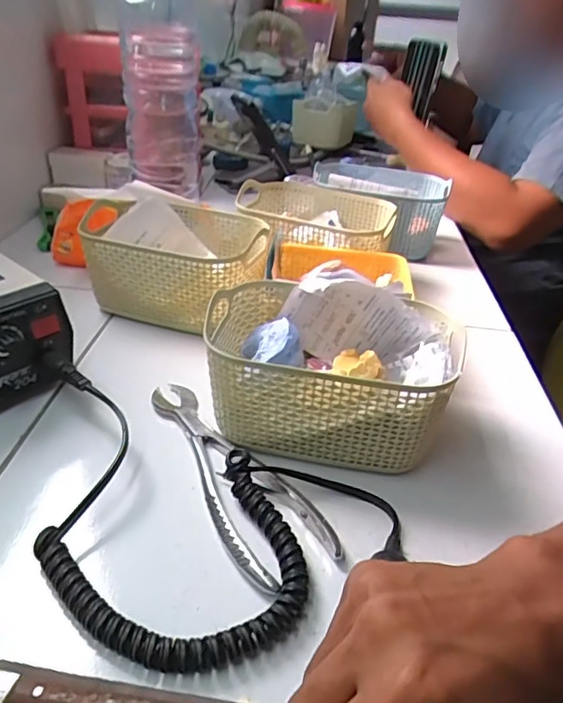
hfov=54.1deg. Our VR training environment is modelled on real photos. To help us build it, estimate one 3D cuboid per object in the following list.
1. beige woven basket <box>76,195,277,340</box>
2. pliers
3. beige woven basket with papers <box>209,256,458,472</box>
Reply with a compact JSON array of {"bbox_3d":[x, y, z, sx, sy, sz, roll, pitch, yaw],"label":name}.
[{"bbox_3d":[-0.097,-0.090,0.542,0.160,0.088,0.127,13,34,12],"label":"beige woven basket"},{"bbox_3d":[-0.042,0.076,0.368,0.058,0.014,0.192,-18,39,-31],"label":"pliers"},{"bbox_3d":[0.034,0.014,0.398,0.166,0.091,0.117,9,33,6],"label":"beige woven basket with papers"}]

